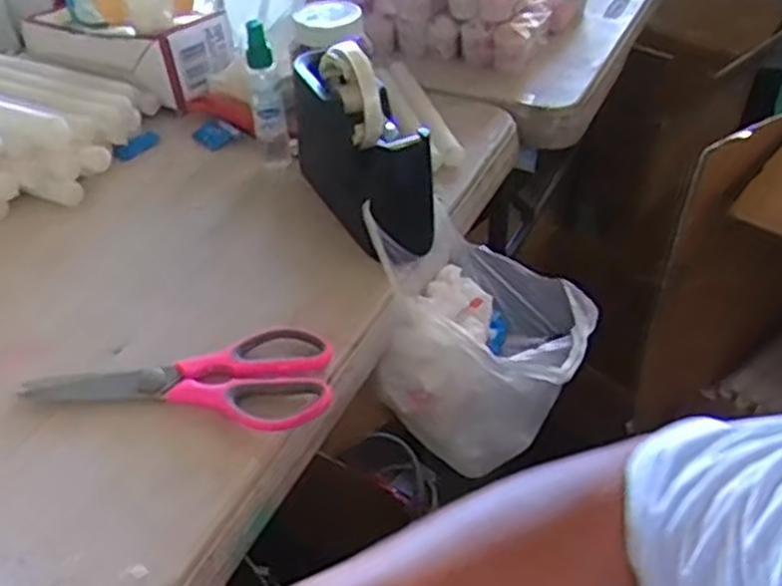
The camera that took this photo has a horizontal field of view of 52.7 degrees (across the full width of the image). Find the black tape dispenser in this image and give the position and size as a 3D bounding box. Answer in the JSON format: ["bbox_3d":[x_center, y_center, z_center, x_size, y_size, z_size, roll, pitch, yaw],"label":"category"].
[{"bbox_3d":[-0.028,-0.126,0.642,0.061,0.124,0.191,-19,43,-18],"label":"black tape dispenser"}]

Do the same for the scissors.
[{"bbox_3d":[-0.140,0.051,0.531,0.206,0.016,0.082,4,41,9],"label":"scissors"}]

